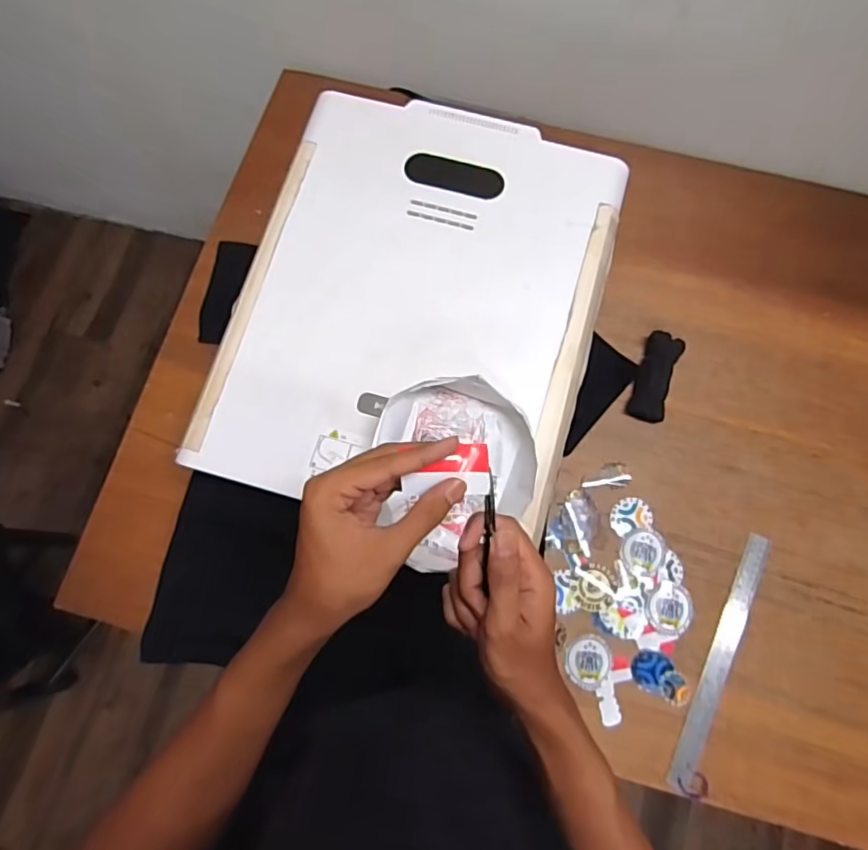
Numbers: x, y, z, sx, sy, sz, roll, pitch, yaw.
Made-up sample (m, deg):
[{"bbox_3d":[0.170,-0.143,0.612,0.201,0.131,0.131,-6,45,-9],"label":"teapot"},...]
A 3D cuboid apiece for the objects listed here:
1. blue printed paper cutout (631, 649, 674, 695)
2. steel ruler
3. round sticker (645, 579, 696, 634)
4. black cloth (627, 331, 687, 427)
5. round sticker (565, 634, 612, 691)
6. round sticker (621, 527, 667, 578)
[{"bbox_3d":[0.271,0.306,0.701,0.046,0.005,0.049,38,80,8],"label":"blue printed paper cutout"},{"bbox_3d":[0.360,0.290,0.702,0.031,0.005,0.320,23,78,13],"label":"steel ruler"},{"bbox_3d":[0.301,0.235,0.715,0.058,0.004,0.063,0,77,1],"label":"round sticker"},{"bbox_3d":[0.309,-0.066,0.779,0.049,0.024,0.124,19,78,5],"label":"black cloth"},{"bbox_3d":[0.194,0.297,0.702,0.056,0.004,0.063,8,78,3],"label":"round sticker"},{"bbox_3d":[0.275,0.168,0.736,0.057,0.004,0.059,-1,80,4],"label":"round sticker"}]

